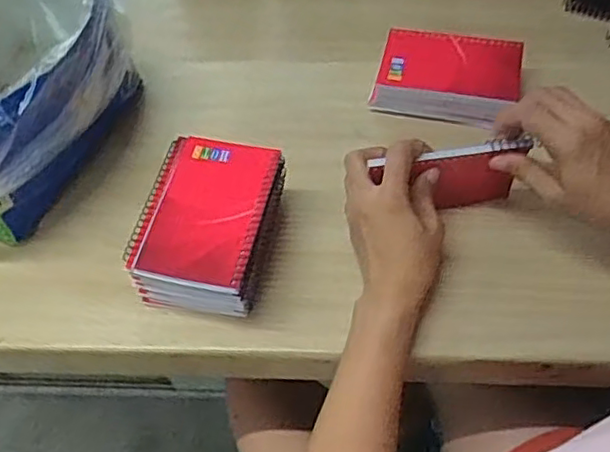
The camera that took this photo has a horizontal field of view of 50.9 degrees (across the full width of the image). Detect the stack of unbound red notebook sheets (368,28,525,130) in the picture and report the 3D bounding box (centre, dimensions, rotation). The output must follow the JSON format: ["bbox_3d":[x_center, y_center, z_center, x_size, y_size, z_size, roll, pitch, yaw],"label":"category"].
[{"bbox_3d":[0.142,-0.149,0.642,0.138,0.040,0.091,10,59,10],"label":"stack of unbound red notebook sheets"}]

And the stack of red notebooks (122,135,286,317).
[{"bbox_3d":[-0.078,0.005,0.537,0.103,0.078,0.140,11,59,10],"label":"stack of red notebooks"}]

